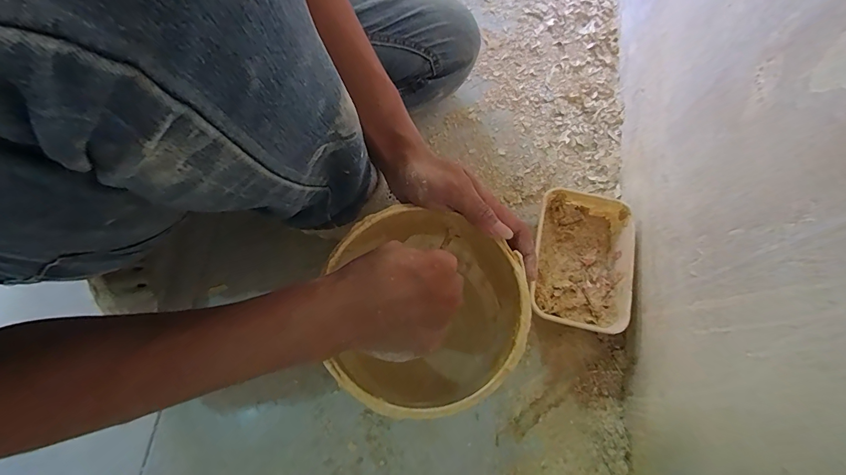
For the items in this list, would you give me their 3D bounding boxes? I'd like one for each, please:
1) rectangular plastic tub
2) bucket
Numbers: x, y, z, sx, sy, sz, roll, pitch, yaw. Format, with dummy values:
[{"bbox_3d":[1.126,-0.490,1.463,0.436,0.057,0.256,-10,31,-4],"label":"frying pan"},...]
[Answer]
[{"bbox_3d":[0.197,0.032,0.511,0.118,0.055,0.171,10,71,2],"label":"rectangular plastic tub"},{"bbox_3d":[0.006,0.084,0.418,0.170,0.176,0.174,1,71,-2],"label":"bucket"}]

